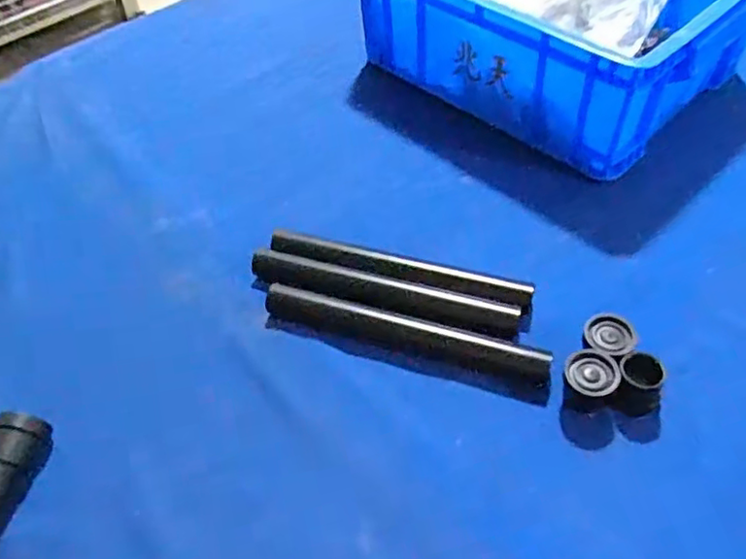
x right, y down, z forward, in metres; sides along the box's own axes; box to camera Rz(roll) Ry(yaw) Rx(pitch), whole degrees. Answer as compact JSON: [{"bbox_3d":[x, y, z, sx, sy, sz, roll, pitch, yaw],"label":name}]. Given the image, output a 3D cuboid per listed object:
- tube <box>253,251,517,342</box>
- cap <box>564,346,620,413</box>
[{"bbox_3d":[0.007,0.010,0.505,0.218,0.021,0.030,13,53,16],"label":"tube"},{"bbox_3d":[0.149,0.071,0.437,0.034,0.030,0.035,-3,50,3],"label":"cap"}]

